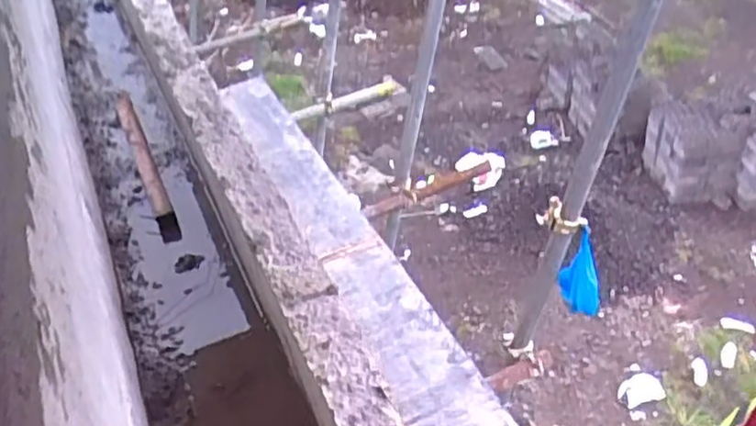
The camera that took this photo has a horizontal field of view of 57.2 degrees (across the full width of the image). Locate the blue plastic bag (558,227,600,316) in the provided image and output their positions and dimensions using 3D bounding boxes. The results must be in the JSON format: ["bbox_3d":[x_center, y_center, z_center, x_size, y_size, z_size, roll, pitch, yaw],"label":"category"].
[{"bbox_3d":[0.492,0.145,1.689,0.095,0.241,0.058,-2,16,2],"label":"blue plastic bag"}]

